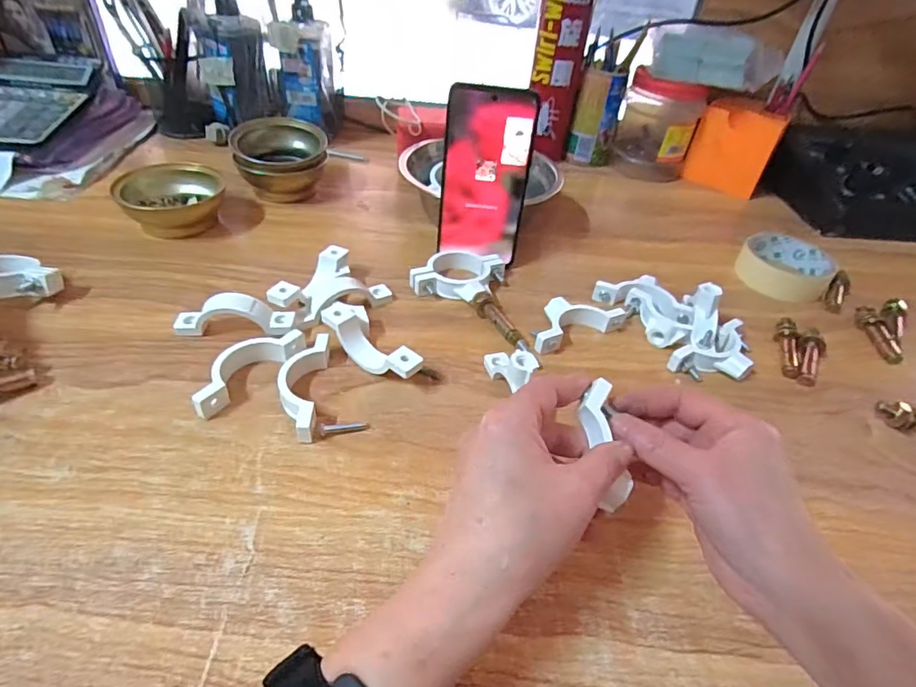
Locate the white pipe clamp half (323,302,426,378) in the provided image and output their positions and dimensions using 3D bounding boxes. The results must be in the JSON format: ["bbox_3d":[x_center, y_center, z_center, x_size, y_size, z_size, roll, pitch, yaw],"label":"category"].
[{"bbox_3d":[-0.065,0.002,0.389,0.032,0.027,0.091,-30,53,-34],"label":"white pipe clamp half"}]

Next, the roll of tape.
[{"bbox_3d":[0.333,-0.078,0.531,0.083,0.028,0.083,27,45,22],"label":"roll of tape"}]

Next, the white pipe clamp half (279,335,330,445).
[{"bbox_3d":[-0.108,0.029,0.359,0.028,0.020,0.085,1,41,-7],"label":"white pipe clamp half"}]

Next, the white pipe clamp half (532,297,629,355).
[{"bbox_3d":[0.094,-0.021,0.440,0.092,0.020,0.044,-19,47,-27],"label":"white pipe clamp half"}]

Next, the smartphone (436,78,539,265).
[{"bbox_3d":[0.025,-0.146,0.458,0.074,0.146,0.006,4,36,-3],"label":"smartphone"}]

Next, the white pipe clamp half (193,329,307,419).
[{"bbox_3d":[-0.151,0.016,0.369,0.028,0.021,0.088,28,45,22],"label":"white pipe clamp half"}]

